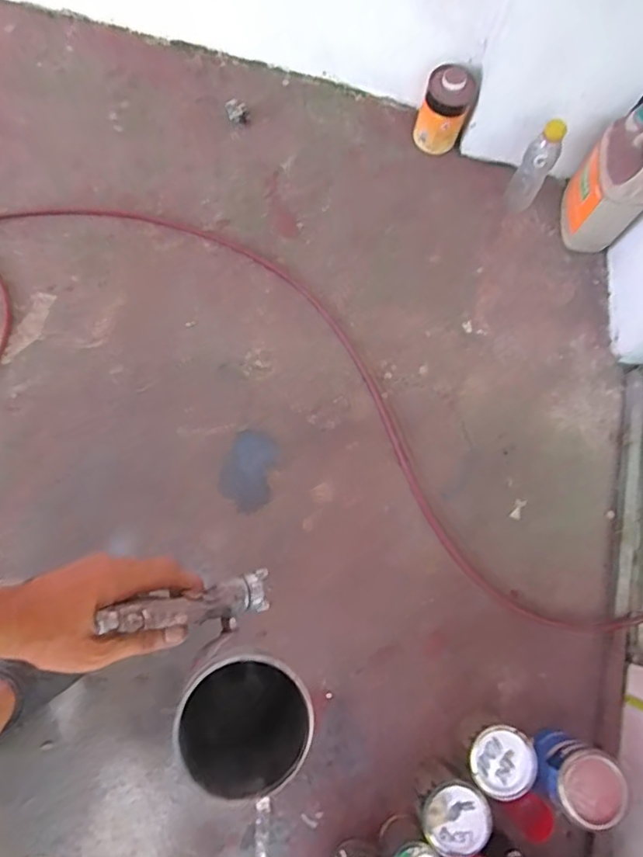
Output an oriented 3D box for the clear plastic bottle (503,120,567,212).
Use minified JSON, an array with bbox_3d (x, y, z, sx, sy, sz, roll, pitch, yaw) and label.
[{"bbox_3d":[0.451,-0.548,1.141,0.064,0.215,0.057,28,75,6],"label":"clear plastic bottle"}]

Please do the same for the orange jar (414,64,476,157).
[{"bbox_3d":[0.277,-0.713,1.192,0.097,0.160,0.101,0,74,-2],"label":"orange jar"}]

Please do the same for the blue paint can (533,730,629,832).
[{"bbox_3d":[0.403,0.556,0.860,0.111,0.132,0.101,1,74,-4],"label":"blue paint can"}]

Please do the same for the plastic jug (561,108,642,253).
[{"bbox_3d":[0.601,-0.504,1.117,0.113,0.252,0.163,10,74,1],"label":"plastic jug"}]

